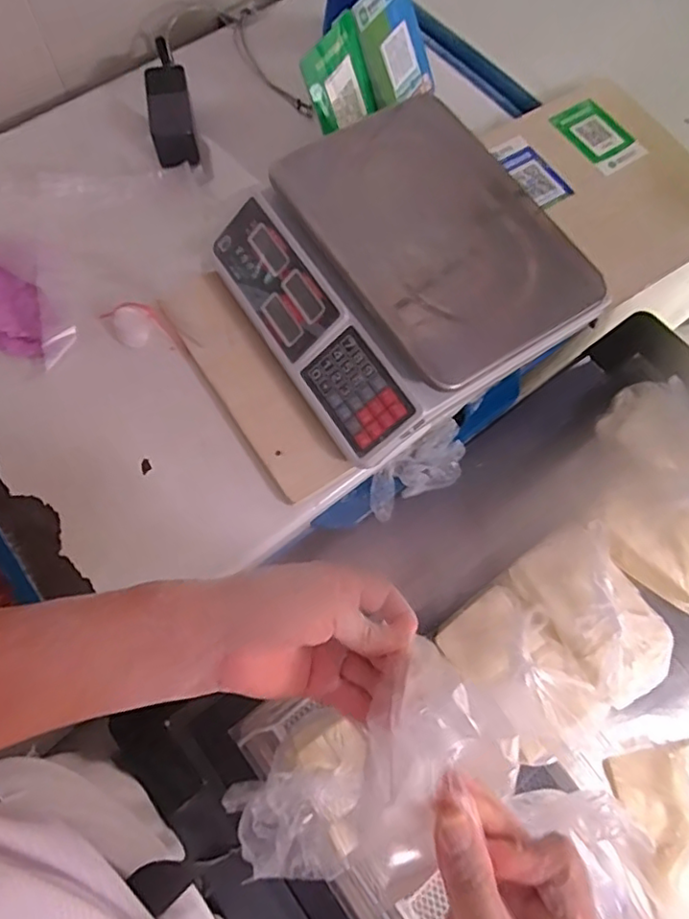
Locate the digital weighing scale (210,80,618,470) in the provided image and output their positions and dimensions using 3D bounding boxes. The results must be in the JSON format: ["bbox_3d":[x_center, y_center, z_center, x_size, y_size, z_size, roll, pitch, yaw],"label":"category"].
[{"bbox_3d":[0.055,-0.204,0.651,0.306,0.096,0.324,-33,73,-14],"label":"digital weighing scale"}]

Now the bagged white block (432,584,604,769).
[{"bbox_3d":[0.179,0.208,0.596,0.105,0.056,0.161,-36,73,-15],"label":"bagged white block"}]

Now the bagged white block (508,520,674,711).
[{"bbox_3d":[0.265,0.154,0.626,0.111,0.063,0.174,-32,72,-13],"label":"bagged white block"}]

